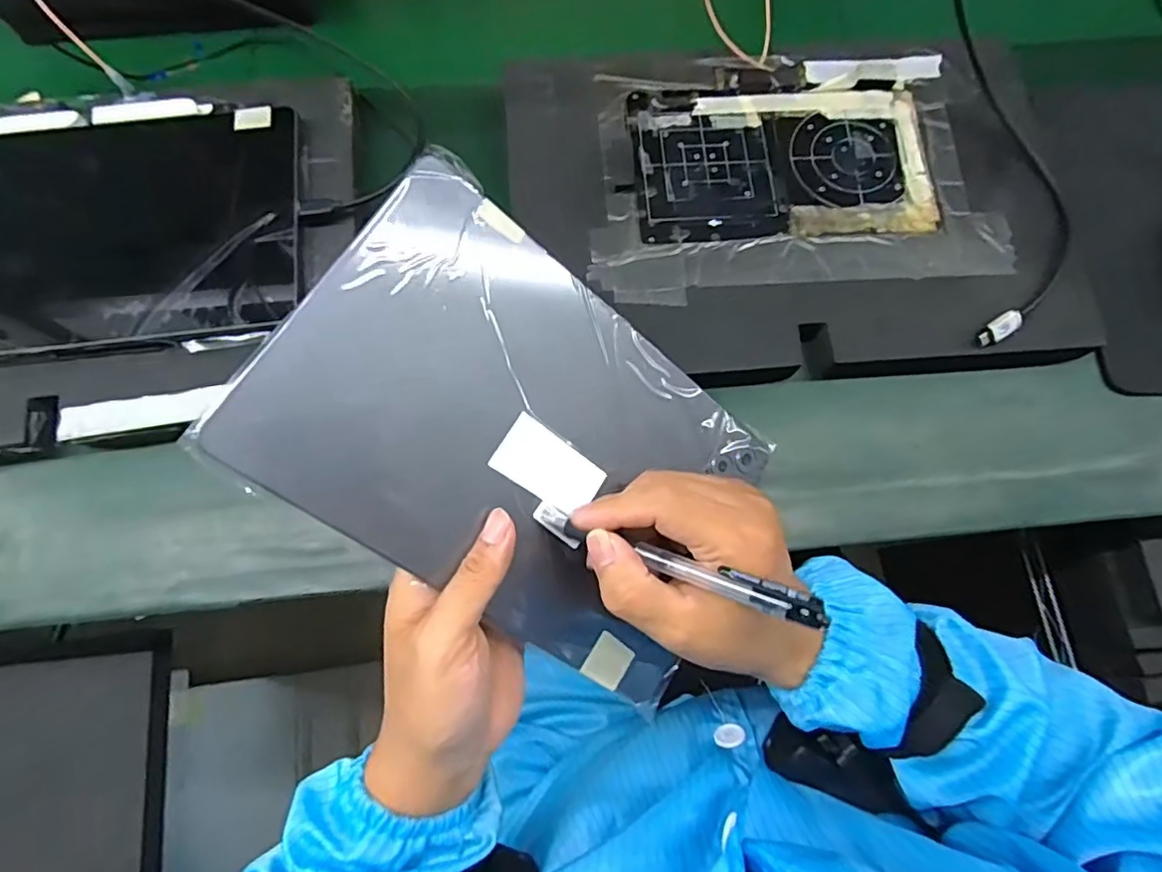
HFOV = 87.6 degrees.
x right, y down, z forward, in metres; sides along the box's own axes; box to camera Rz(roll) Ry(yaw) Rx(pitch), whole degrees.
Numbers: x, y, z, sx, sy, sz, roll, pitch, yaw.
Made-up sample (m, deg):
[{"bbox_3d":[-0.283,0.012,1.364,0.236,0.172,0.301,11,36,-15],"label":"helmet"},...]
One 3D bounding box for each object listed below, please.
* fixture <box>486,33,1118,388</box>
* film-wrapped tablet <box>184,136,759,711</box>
[{"bbox_3d":[0.147,-0.168,0.429,0.368,0.024,0.266,-7,72,-3],"label":"fixture"},{"bbox_3d":[-0.020,0.005,0.308,0.249,0.008,0.169,37,76,-20],"label":"film-wrapped tablet"}]

